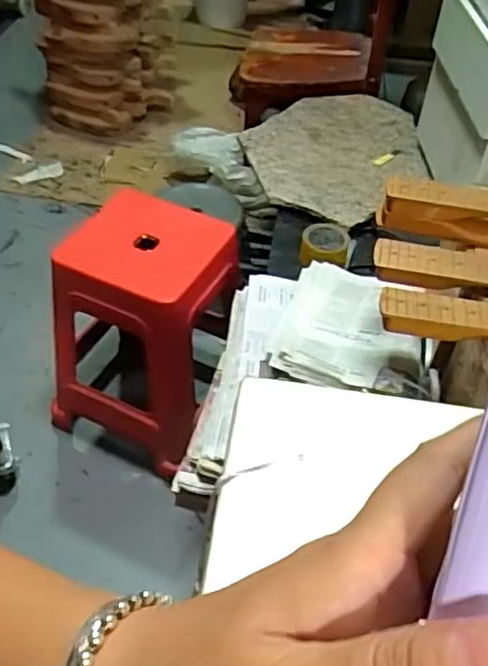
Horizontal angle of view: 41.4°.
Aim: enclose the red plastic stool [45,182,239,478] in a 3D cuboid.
[{"bbox_3d":[-0.216,-0.017,1.354,0.328,0.445,0.302,17,48,12],"label":"red plastic stool"}]

